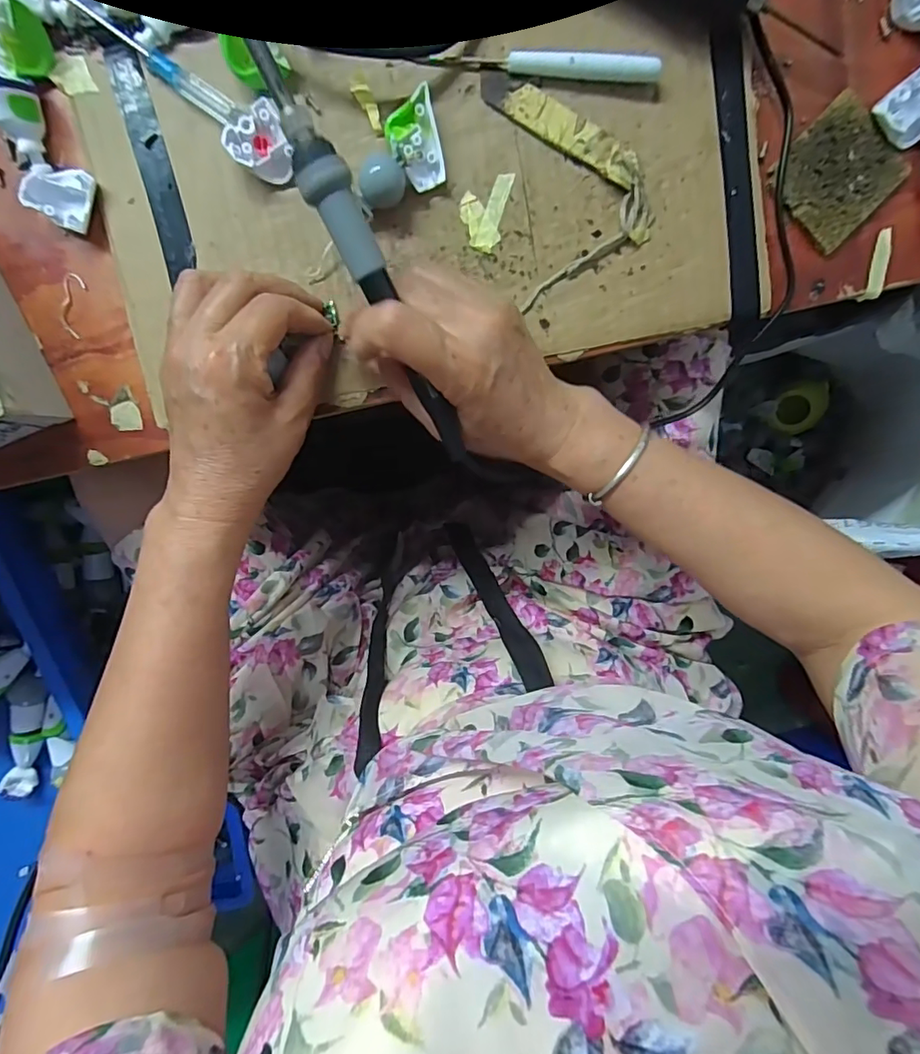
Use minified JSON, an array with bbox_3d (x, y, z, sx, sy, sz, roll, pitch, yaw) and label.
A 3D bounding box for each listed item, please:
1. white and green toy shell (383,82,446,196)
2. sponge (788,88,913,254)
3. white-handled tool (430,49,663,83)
[{"bbox_3d":[-0.023,-0.205,0.281,0.026,0.020,0.040,-16,98,0],"label":"white and green toy shell"},{"bbox_3d":[0.214,-0.201,0.296,0.059,0.005,0.063,43,94,-7],"label":"sponge"},{"bbox_3d":[0.046,-0.245,0.275,0.119,0.012,0.010,1,98,-2],"label":"white-handled tool"}]

